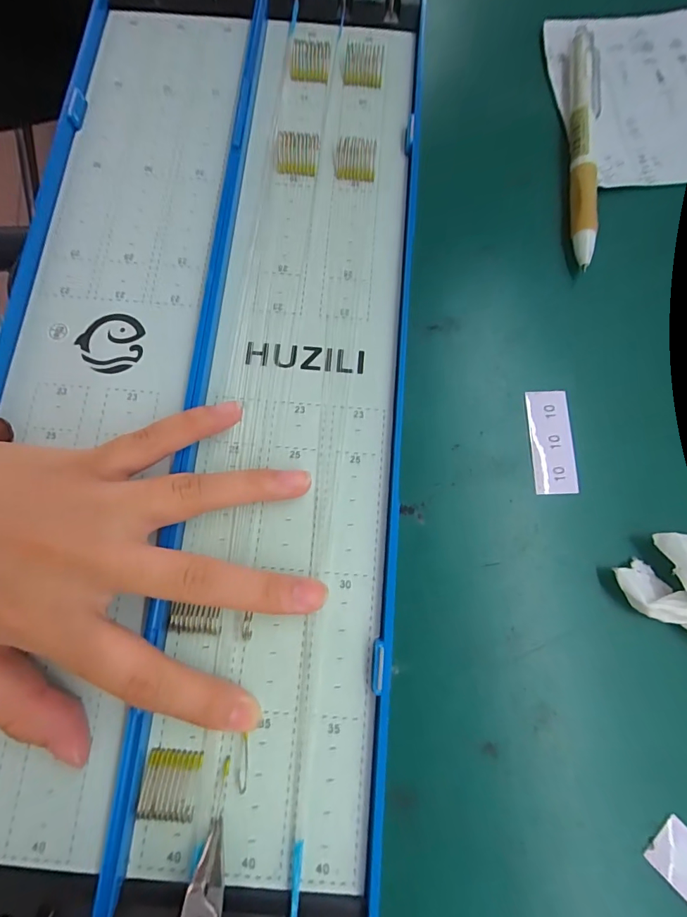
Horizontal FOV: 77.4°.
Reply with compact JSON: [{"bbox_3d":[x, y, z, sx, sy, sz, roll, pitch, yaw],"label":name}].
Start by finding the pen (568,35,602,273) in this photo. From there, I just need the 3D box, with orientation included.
[{"bbox_3d":[0.121,-0.157,0.214,0.016,0.011,0.136,8,77,3],"label":"pen"}]

